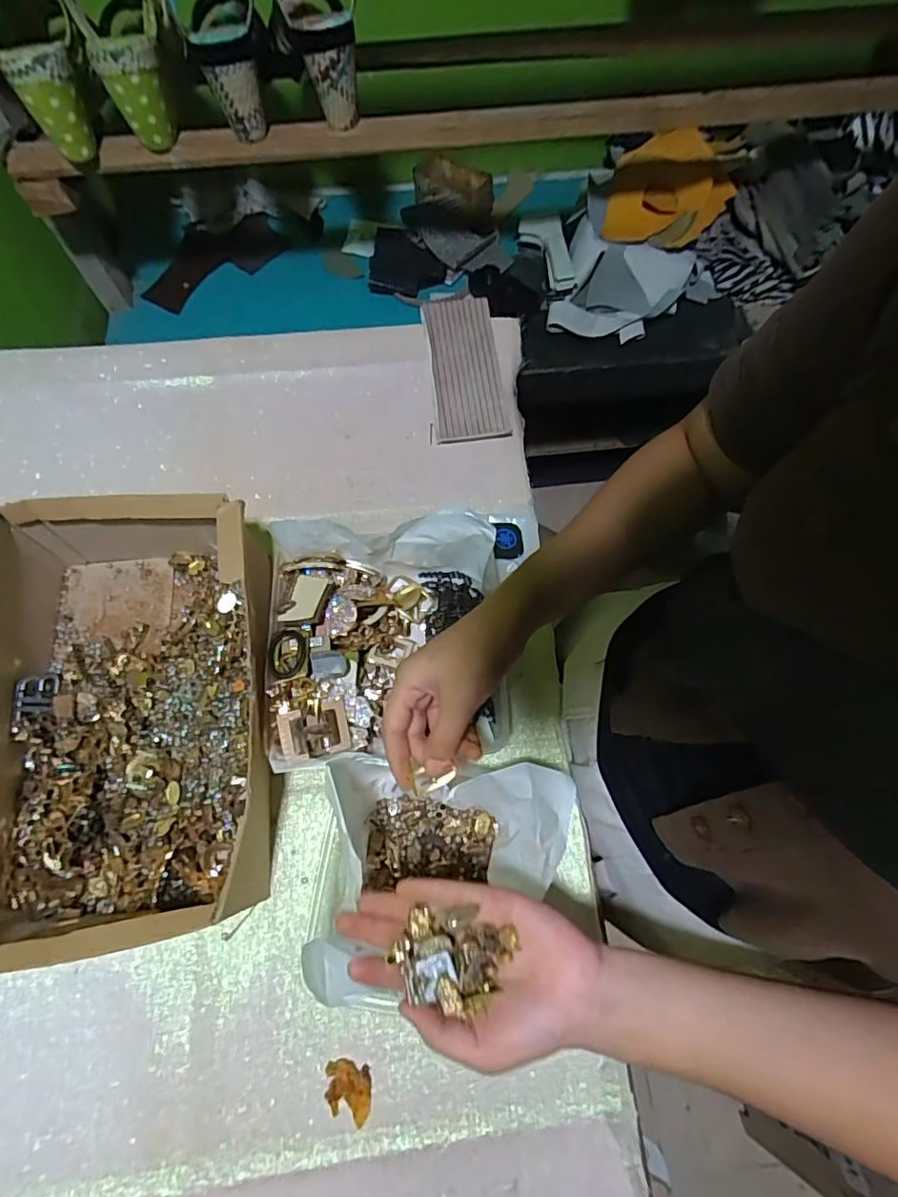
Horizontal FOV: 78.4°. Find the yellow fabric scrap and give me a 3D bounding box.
[{"bbox_3d":[0.316,-0.584,0.783,0.163,0.070,0.141,11,70,3],"label":"yellow fabric scrap"}]

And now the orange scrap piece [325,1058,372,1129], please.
[{"bbox_3d":[-0.075,0.369,0.411,0.034,0.004,0.038,-2,70,-2],"label":"orange scrap piece"}]

